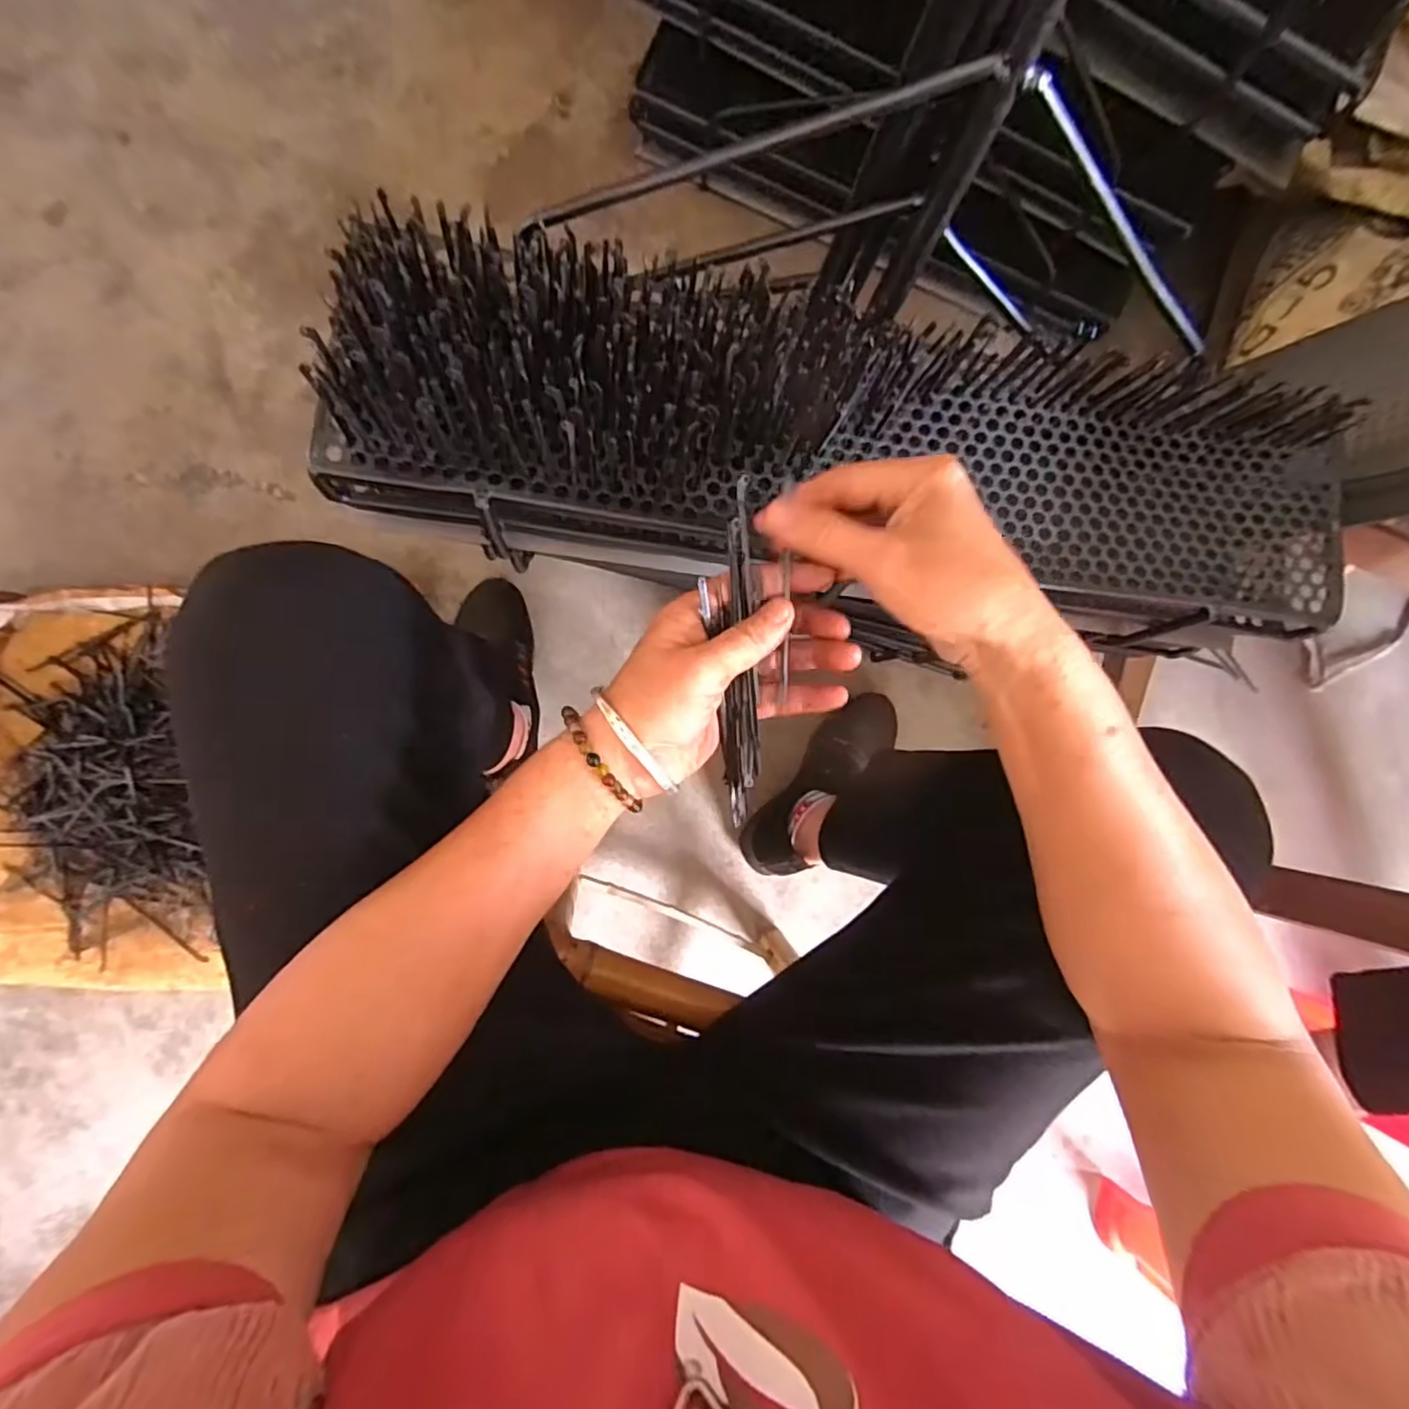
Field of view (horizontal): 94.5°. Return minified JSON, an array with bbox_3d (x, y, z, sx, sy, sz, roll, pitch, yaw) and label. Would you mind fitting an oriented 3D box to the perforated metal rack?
[{"bbox_3d":[0.096,-0.147,0.365,0.592,0.065,0.152,4,87,-6],"label":"perforated metal rack"}]

